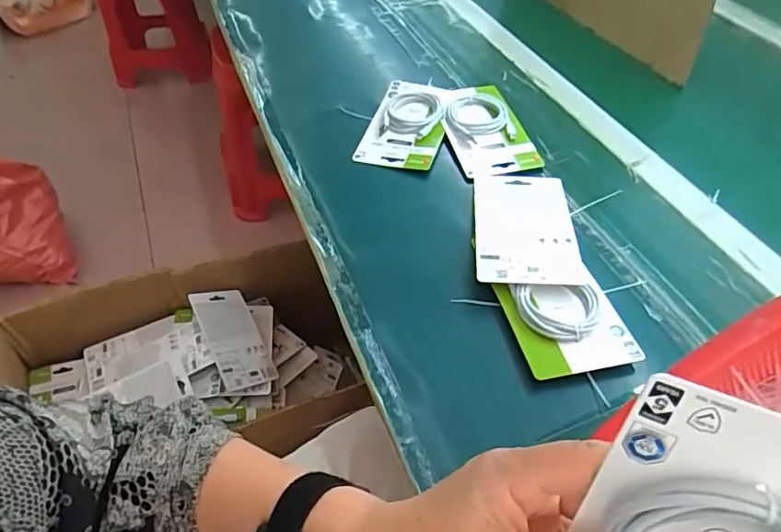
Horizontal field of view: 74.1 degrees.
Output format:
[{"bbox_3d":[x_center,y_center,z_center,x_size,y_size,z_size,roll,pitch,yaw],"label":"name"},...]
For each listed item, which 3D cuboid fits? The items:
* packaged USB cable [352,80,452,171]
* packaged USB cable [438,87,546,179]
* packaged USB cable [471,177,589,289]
[{"bbox_3d":[0.022,-0.194,0.692,0.098,0.018,0.173,11,49,9],"label":"packaged USB cable"},{"bbox_3d":[0.125,-0.187,0.681,0.104,0.025,0.177,-5,49,-5],"label":"packaged USB cable"},{"bbox_3d":[0.140,-0.046,0.553,0.102,0.023,0.180,3,48,2],"label":"packaged USB cable"}]

